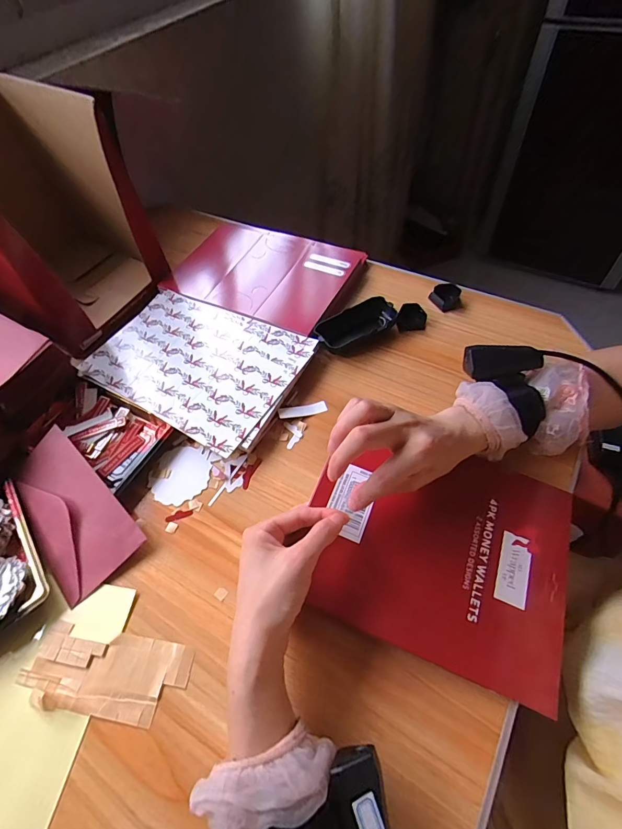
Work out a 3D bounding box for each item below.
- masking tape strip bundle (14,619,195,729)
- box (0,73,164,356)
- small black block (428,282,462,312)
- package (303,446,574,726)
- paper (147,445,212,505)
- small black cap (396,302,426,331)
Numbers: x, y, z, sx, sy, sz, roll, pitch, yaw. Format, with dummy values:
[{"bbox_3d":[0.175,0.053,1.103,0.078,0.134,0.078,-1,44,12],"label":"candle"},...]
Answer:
[{"bbox_3d":[-0.178,0.223,0.339,0.141,0.006,0.060,5,56,9],"label":"masking tape strip bundle"},{"bbox_3d":[-0.395,-0.273,0.556,0.310,0.254,0.217,27,63,21],"label":"box"},{"bbox_3d":[0.193,-0.167,0.554,0.037,0.019,0.038,-33,59,-17],"label":"small black block"},{"bbox_3d":[0.118,0.116,0.361,0.224,0.011,0.187,20,61,12],"label":"package"},{"bbox_3d":[-0.148,0.068,0.444,0.067,0.004,0.066,-37,62,-18],"label":"paper"},{"bbox_3d":[0.136,-0.134,0.537,0.039,0.017,0.033,-3,55,4],"label":"small black cap"}]

